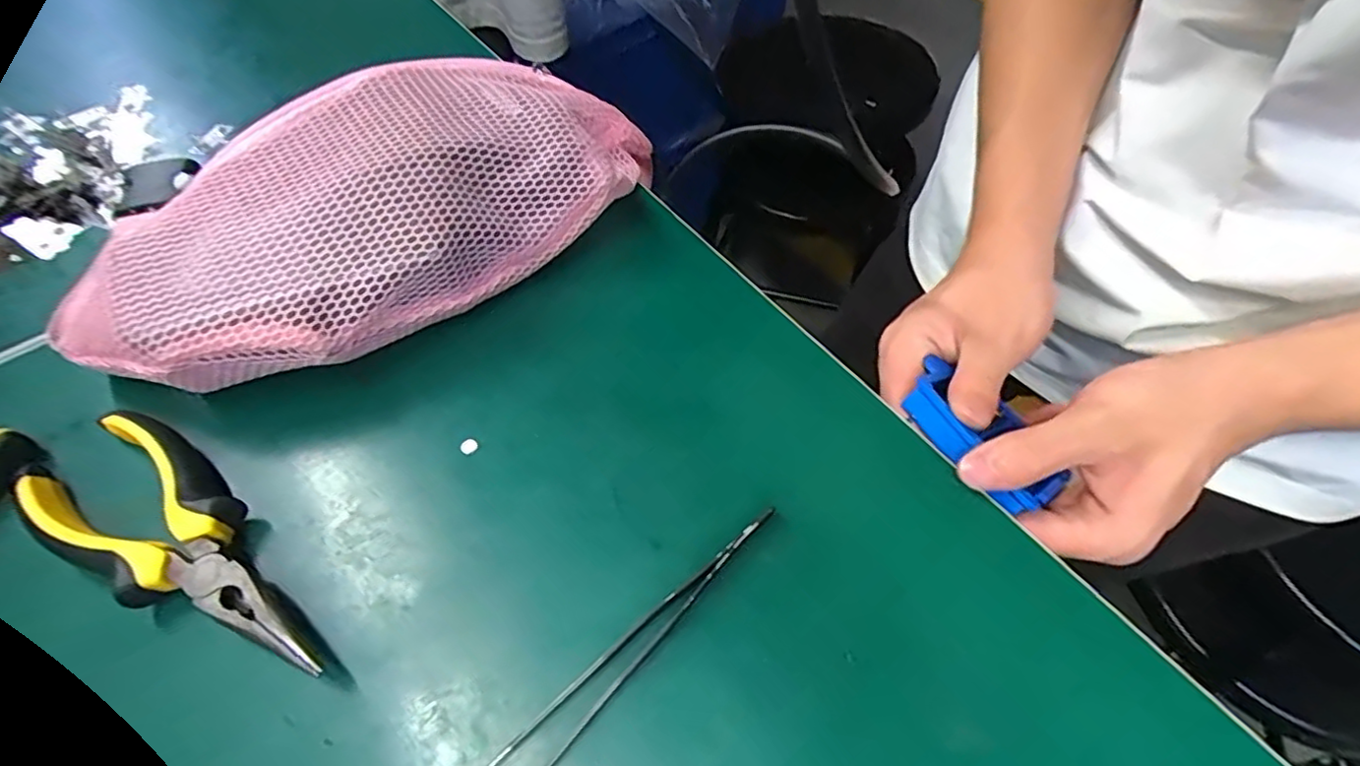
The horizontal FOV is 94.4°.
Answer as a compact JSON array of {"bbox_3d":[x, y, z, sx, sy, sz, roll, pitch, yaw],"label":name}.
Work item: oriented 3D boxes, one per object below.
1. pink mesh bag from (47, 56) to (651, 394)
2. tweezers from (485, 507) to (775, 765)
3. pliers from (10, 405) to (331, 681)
[{"bbox_3d":[-0.143,-0.094,0.305,0.279,0.061,0.145,-39,65,-21],"label":"pink mesh bag"},{"bbox_3d":[-0.014,0.090,0.224,0.016,0.007,0.131,39,66,22],"label":"tweezers"},{"bbox_3d":[-0.182,0.059,0.236,0.146,0.021,0.051,25,61,16],"label":"pliers"}]

